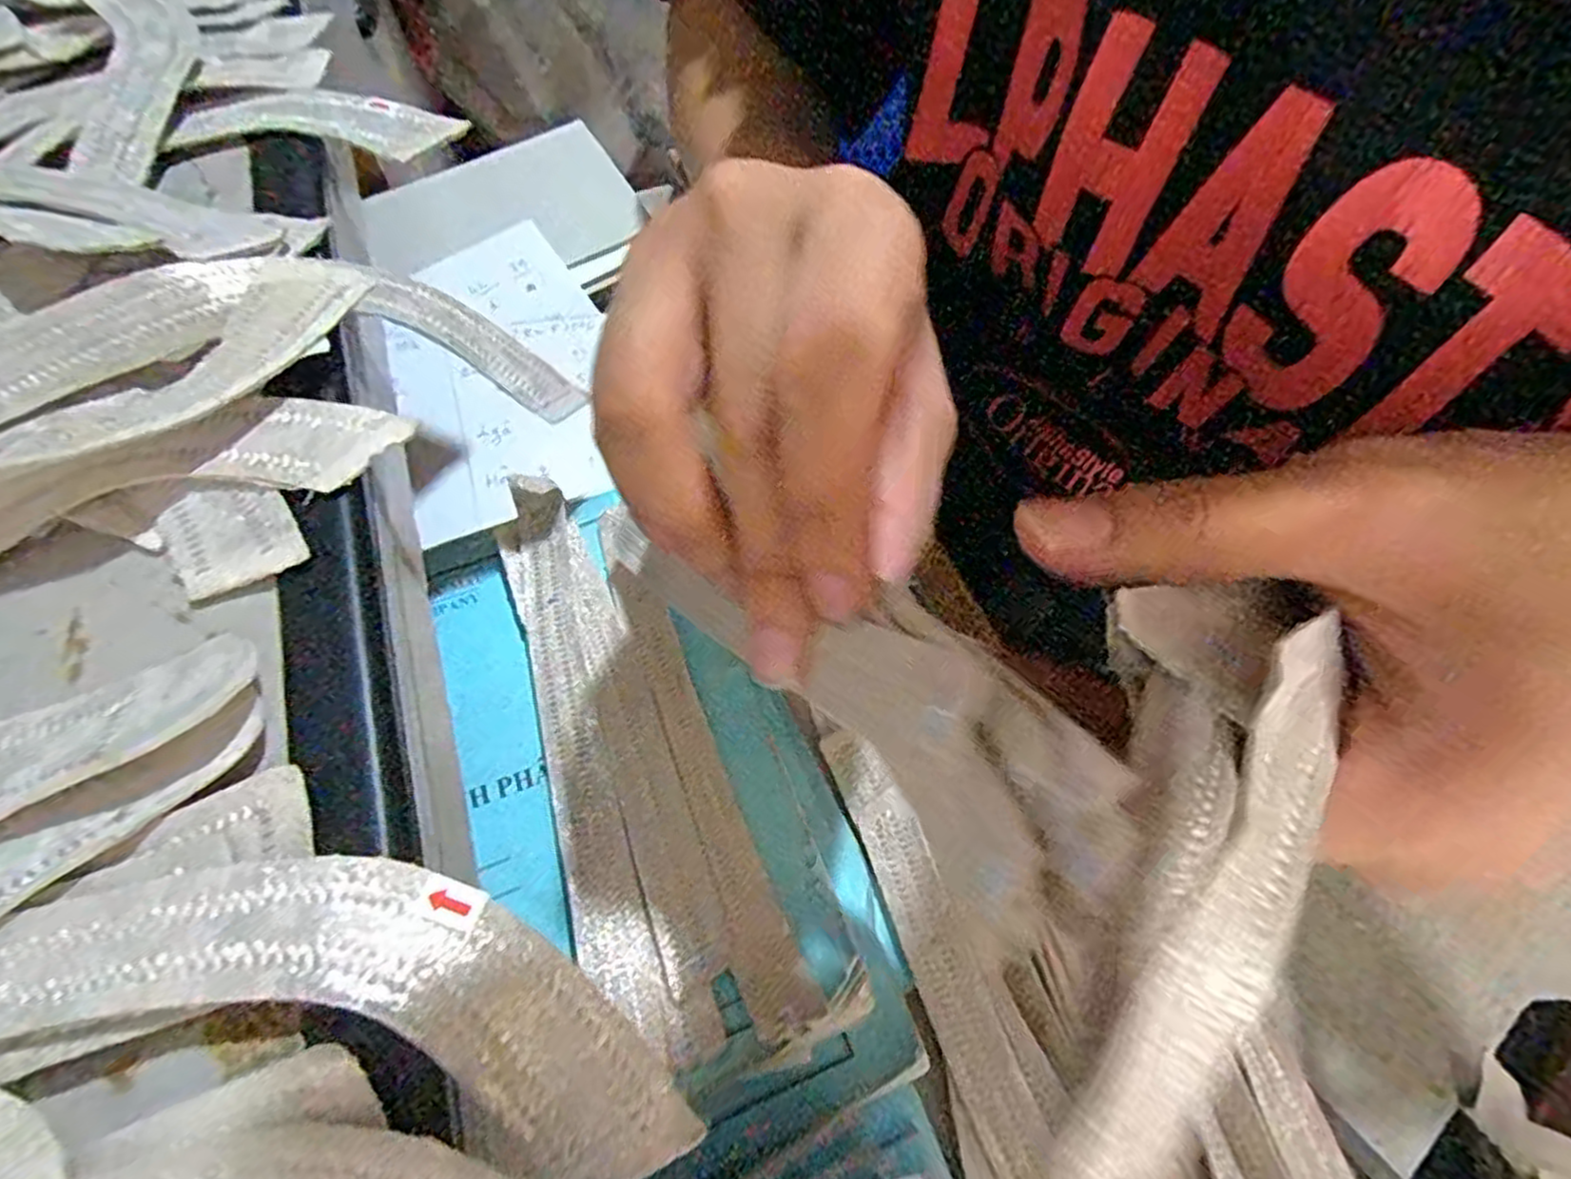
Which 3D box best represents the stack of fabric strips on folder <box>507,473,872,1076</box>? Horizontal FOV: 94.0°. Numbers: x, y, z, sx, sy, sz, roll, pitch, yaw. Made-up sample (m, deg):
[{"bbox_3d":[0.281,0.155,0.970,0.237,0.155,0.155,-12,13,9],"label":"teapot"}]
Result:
[{"bbox_3d":[-0.056,0.048,0.244,0.063,0.013,0.211,-27,65,-11],"label":"stack of fabric strips on folder"}]

